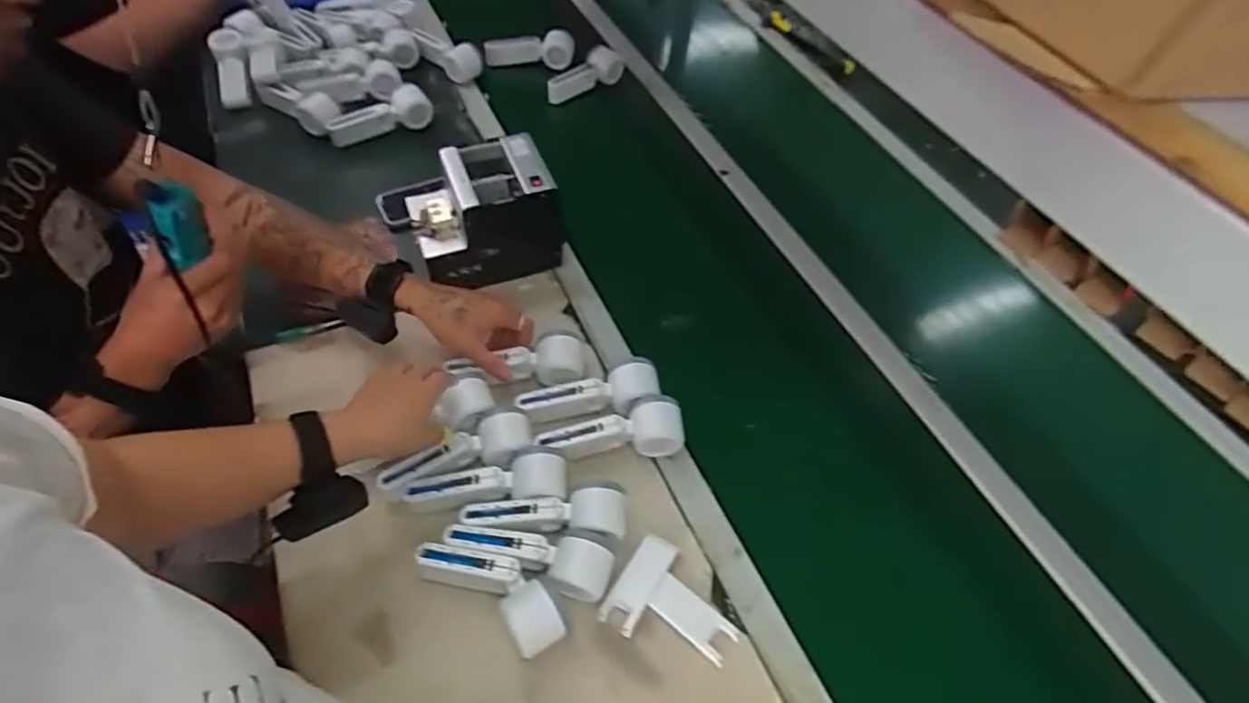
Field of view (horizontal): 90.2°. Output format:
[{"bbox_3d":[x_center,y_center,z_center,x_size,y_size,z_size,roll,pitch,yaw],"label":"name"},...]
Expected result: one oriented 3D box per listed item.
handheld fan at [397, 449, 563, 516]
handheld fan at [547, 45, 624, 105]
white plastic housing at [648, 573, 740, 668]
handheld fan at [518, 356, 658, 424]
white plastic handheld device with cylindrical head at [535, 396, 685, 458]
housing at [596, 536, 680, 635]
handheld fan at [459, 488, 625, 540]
[{"bbox_3d":[-0.149,0.143,0.672,0.169,0.042,0.054,-3,53,-10],"label":"handheld fan"},{"bbox_3d":[-0.067,-0.501,1.146,0.074,0.057,0.158,33,56,17],"label":"handheld fan"},{"bbox_3d":[0.069,0.270,0.630,0.090,0.009,0.041,35,56,18],"label":"white plastic housing"},{"bbox_3d":[-0.041,0.053,0.741,0.168,0.049,0.052,-11,55,-15],"label":"handheld fan"},{"bbox_3d":[-0.017,0.096,0.724,0.166,0.064,0.055,-3,53,-9],"label":"white plastic handheld device with cylindrical head"},{"bbox_3d":[0.015,0.239,0.646,0.038,0.010,0.101,30,55,15],"label":"housing"},{"bbox_3d":[-0.084,0.171,0.664,0.169,0.048,0.054,6,52,-3],"label":"handheld fan"}]

